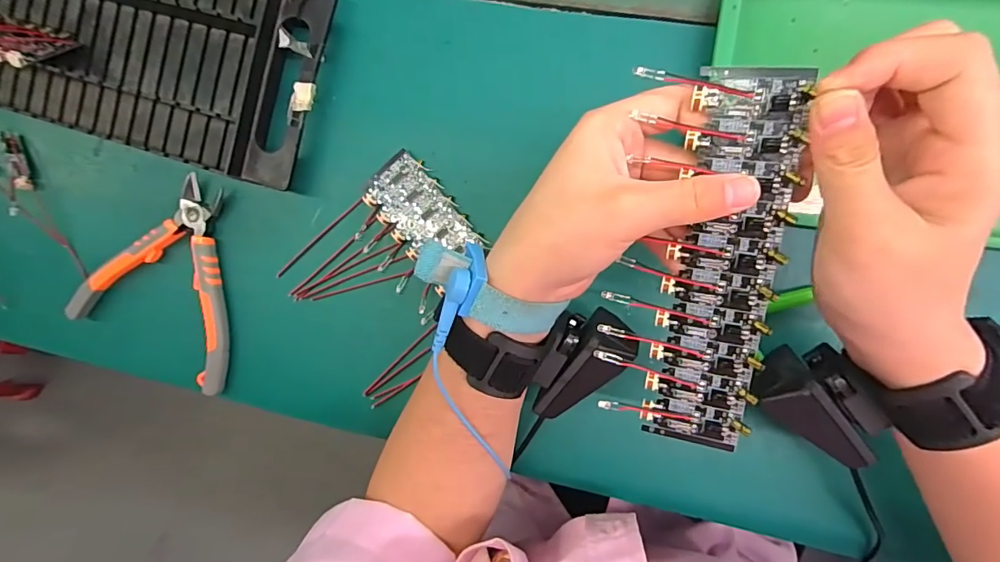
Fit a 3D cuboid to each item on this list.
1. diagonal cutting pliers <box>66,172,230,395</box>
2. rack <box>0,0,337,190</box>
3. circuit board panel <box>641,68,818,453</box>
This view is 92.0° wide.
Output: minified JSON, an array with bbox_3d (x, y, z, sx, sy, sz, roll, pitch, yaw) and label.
[{"bbox_3d":[-0.237,-0.006,0.356,0.130,0.024,0.135,28,93,8],"label":"diagonal cutting pliers"},{"bbox_3d":[-0.325,-0.187,0.346,0.423,0.039,0.138,17,91,8],"label":"rack"},{"bbox_3d":[0.094,-0.003,0.207,0.044,0.004,0.162,9,105,19],"label":"circuit board panel"}]

